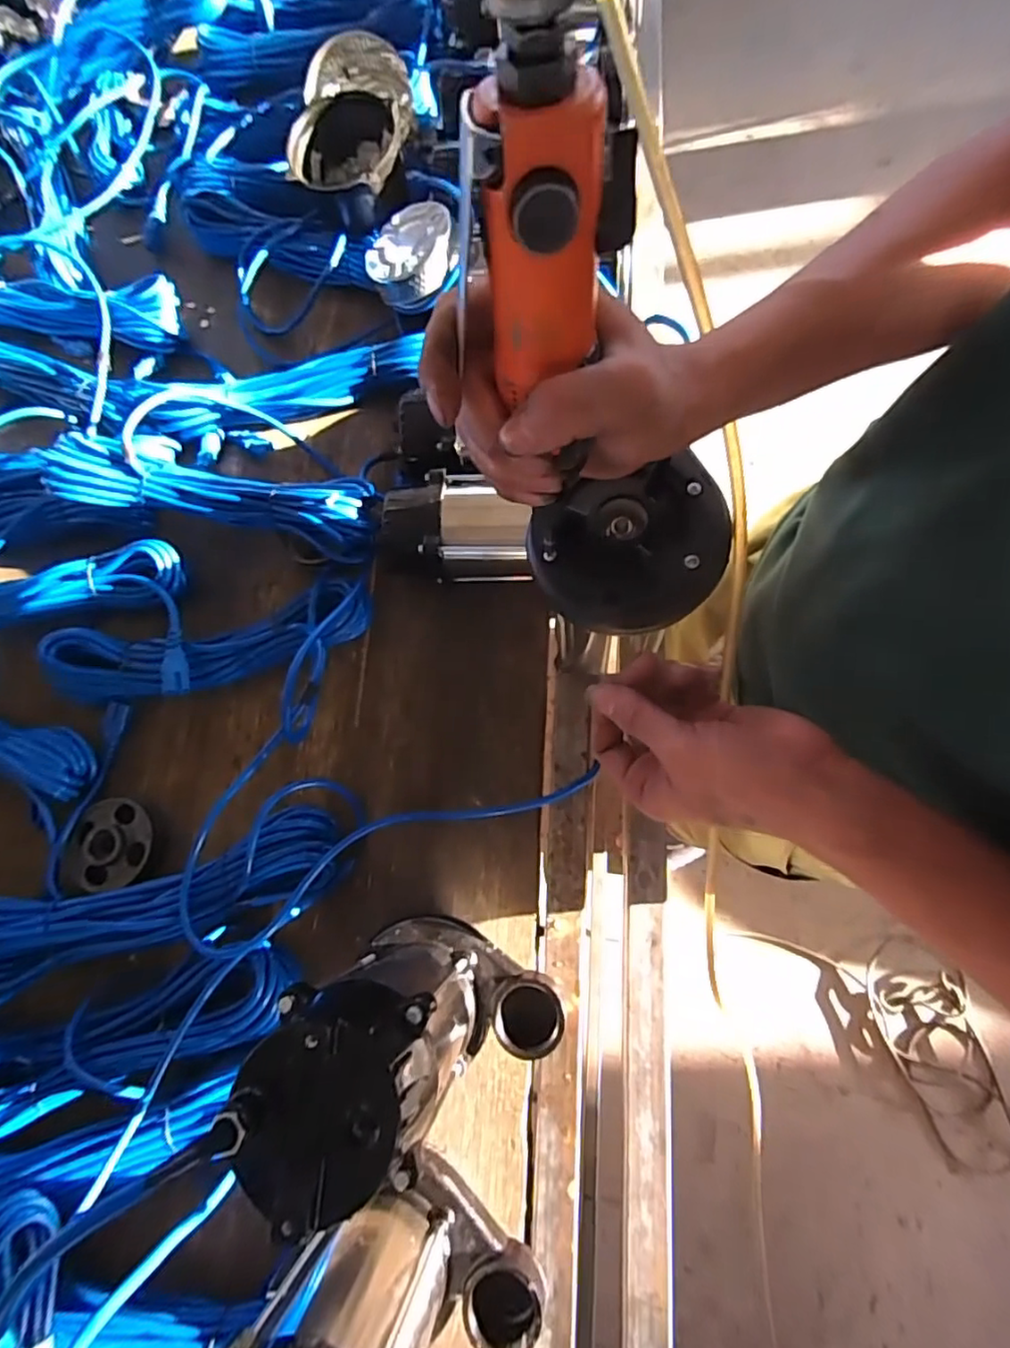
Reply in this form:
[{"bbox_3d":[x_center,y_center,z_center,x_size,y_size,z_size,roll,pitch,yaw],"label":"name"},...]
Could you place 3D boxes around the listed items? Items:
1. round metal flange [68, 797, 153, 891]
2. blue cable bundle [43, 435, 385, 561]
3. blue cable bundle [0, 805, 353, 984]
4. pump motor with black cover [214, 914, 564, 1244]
[{"bbox_3d":[-0.381,0.162,0.578,0.068,0.018,0.084,-9,74,4],"label":"round metal flange"},{"bbox_3d":[-0.293,-0.186,0.597,0.343,0.045,0.082,11,76,10],"label":"blue cable bundle"},{"bbox_3d":[-0.324,0.202,0.537,0.353,0.047,0.083,-17,74,2],"label":"blue cable bundle"},{"bbox_3d":[-0.043,0.224,0.378,0.144,0.232,0.101,-2,75,6],"label":"pump motor with black cover"}]

